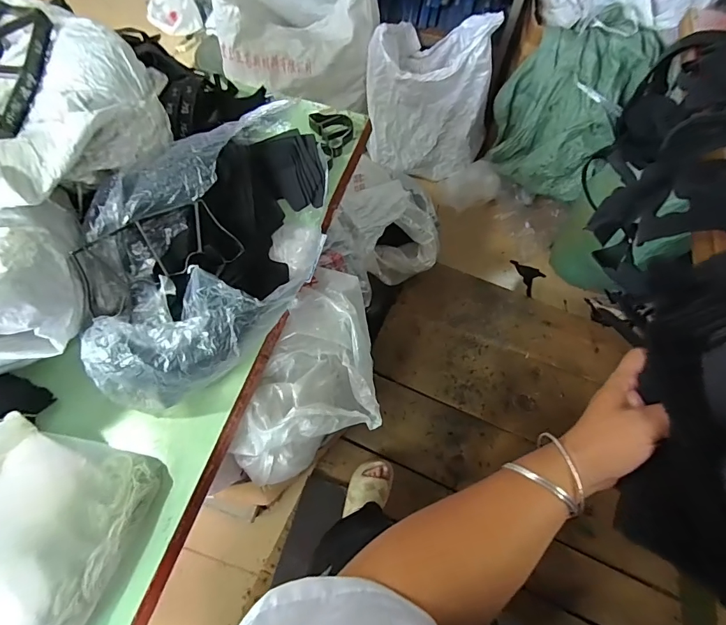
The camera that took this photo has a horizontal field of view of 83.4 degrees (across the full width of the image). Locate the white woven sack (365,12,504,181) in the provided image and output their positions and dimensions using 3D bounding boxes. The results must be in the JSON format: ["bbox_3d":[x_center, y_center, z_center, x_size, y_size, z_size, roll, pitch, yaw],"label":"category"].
[{"bbox_3d":[0.273,-0.914,1.706,0.514,0.578,0.349,5,65,2],"label":"white woven sack"}]

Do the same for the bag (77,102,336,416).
[{"bbox_3d":[-0.280,-0.119,0.751,0.345,0.189,0.568,14,66,7],"label":"bag"}]

